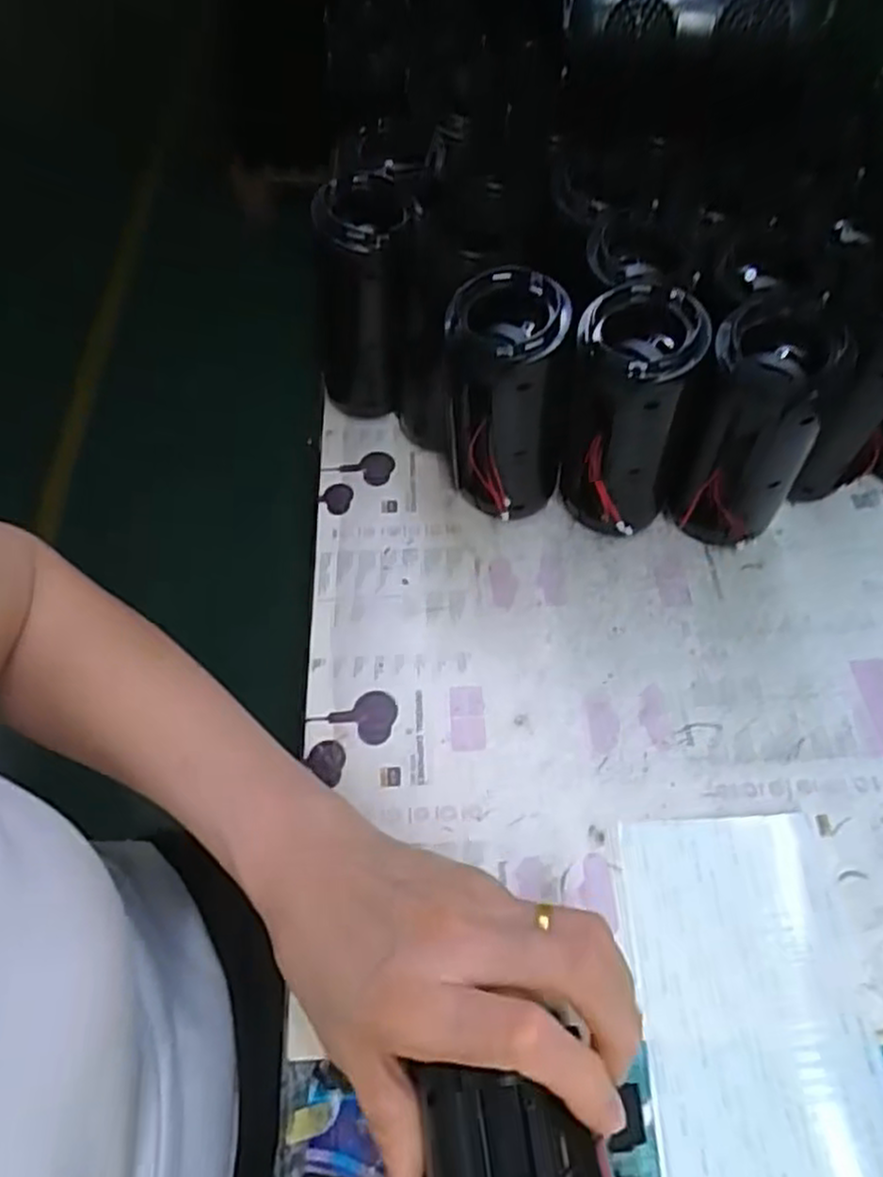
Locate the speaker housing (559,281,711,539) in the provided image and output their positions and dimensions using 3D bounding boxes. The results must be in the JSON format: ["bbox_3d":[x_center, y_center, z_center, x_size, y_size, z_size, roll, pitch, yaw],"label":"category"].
[{"bbox_3d":[0.099,-0.085,0.418,0.062,0.146,0.060,11,58,9],"label":"speaker housing"}]

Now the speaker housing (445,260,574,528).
[{"bbox_3d":[0.035,-0.096,0.424,0.061,0.145,0.056,2,57,3],"label":"speaker housing"}]

